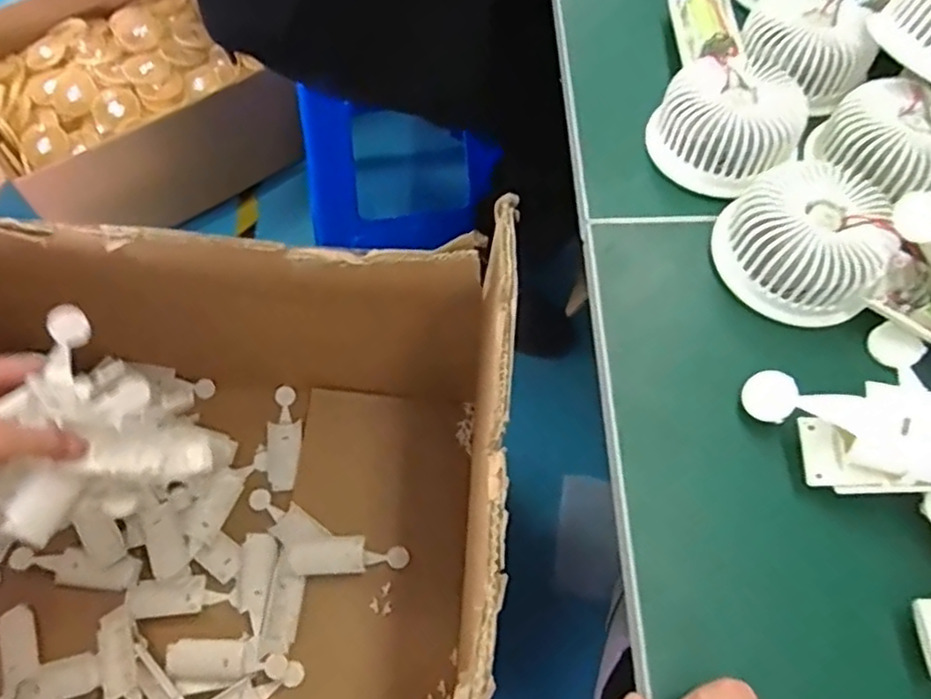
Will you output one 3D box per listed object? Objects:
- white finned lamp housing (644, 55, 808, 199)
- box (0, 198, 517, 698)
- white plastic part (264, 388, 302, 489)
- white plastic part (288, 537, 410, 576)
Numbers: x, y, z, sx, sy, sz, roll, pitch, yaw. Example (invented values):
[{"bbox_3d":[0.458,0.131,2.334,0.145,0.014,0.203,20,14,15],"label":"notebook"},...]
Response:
[{"bbox_3d":[0.152,-0.131,0.404,0.079,0.038,0.072,0,62,-1],"label":"white finned lamp housing"},{"bbox_3d":[-0.290,0.121,0.614,0.633,0.422,0.423,4,62,1],"label":"box"},{"bbox_3d":[-0.225,0.109,0.844,0.041,0.020,0.127,-2,62,-2],"label":"white plastic part"},{"bbox_3d":[-0.129,0.230,0.765,0.128,0.017,0.039,4,61,-15],"label":"white plastic part"}]

